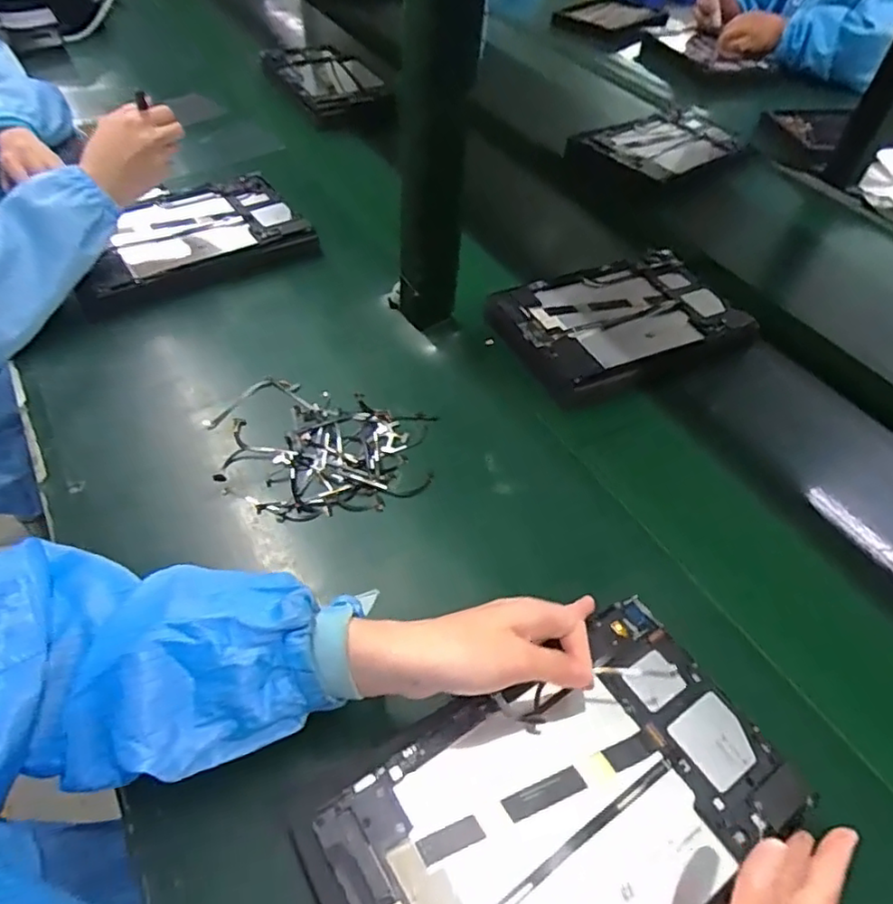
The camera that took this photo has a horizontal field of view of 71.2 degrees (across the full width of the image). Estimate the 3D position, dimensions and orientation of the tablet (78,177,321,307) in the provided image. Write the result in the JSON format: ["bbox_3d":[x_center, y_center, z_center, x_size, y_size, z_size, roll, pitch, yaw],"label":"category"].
[{"bbox_3d":[-0.294,-0.251,0.709,0.247,0.028,0.166,-23,59,-22],"label":"tablet"}]

